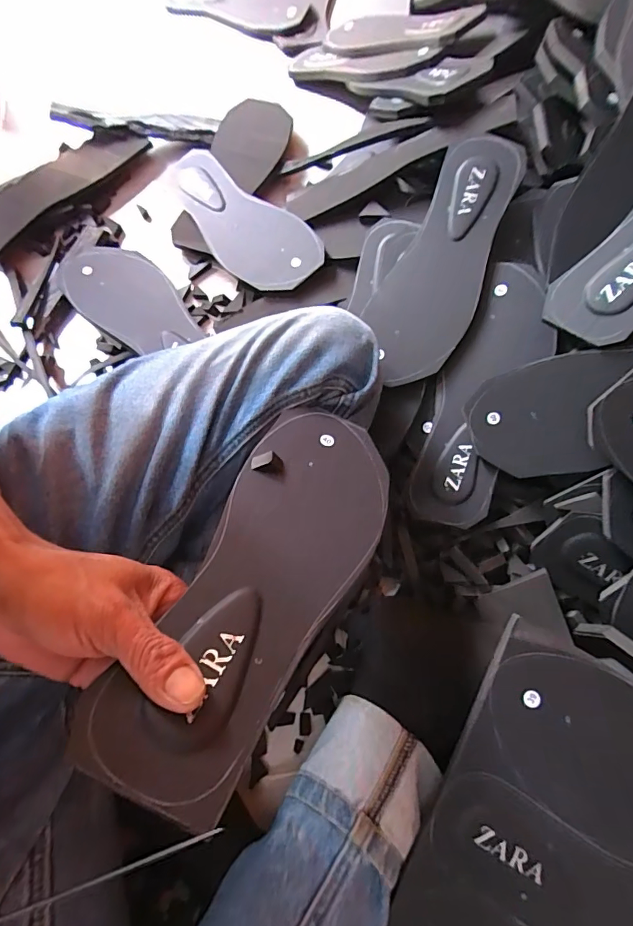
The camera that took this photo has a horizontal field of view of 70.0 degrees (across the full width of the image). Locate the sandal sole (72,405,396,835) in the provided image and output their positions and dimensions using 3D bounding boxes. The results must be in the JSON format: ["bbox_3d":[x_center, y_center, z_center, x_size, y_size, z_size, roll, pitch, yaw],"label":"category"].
[{"bbox_3d":[-0.022,0.055,0.266,0.092,0.009,0.251,23,47,8],"label":"sandal sole"}]

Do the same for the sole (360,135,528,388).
[{"bbox_3d":[0.119,-0.194,0.442,0.094,0.023,0.242,23,93,8],"label":"sole"}]

